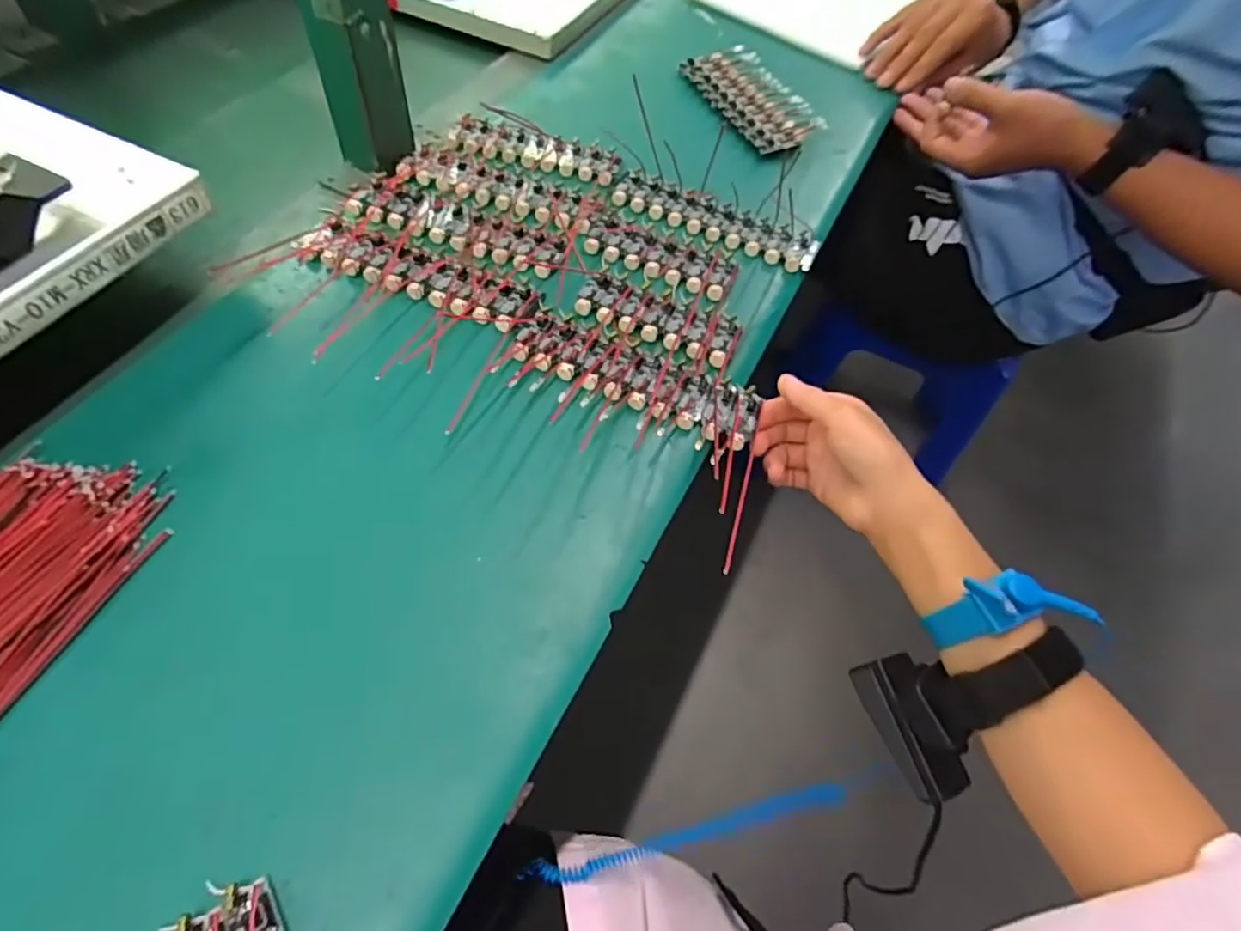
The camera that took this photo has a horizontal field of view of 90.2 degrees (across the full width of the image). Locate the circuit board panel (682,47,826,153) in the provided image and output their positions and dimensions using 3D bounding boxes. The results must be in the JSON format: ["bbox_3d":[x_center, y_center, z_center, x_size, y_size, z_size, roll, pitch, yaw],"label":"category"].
[{"bbox_3d":[0.121,-0.343,0.574,0.077,0.012,0.158,-20,62,-17],"label":"circuit board panel"}]

